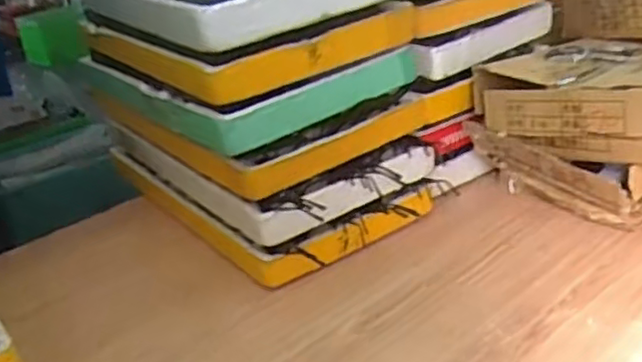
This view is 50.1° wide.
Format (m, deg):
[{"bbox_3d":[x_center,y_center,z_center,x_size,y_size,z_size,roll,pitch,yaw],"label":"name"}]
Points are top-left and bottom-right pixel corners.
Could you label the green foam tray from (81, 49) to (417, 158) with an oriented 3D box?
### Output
[{"bbox_3d":[-0.188,-0.209,1.313,0.358,0.093,0.704,-22,29,-29],"label":"green foam tray"}]

